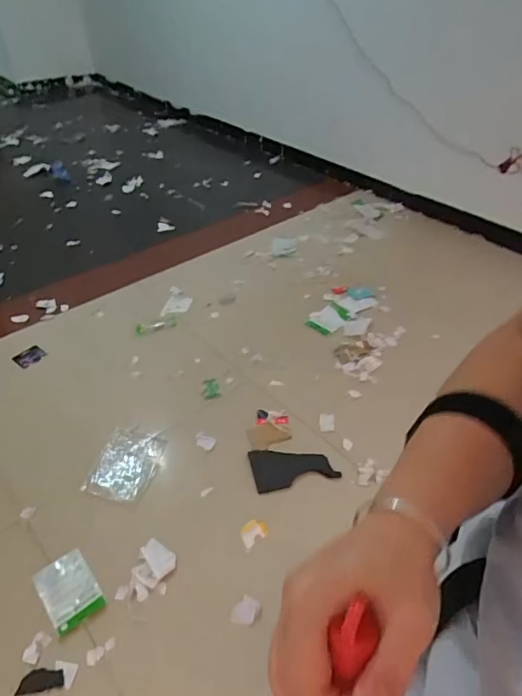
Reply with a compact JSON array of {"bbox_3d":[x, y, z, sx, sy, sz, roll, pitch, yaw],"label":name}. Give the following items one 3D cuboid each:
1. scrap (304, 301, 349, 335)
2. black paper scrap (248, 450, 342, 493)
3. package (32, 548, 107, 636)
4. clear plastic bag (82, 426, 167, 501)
[{"bbox_3d":[0.260,-0.118,1.801,0.106,0.023,0.171,32,52,31],"label":"scrap"},{"bbox_3d":[0.091,0.333,1.357,0.228,0.006,0.135,-8,43,-8],"label":"black paper scrap"},{"bbox_3d":[-0.444,0.559,1.100,0.112,0.021,0.162,-30,50,-28],"label":"package"},{"bbox_3d":[-0.379,0.324,1.355,0.170,0.033,0.220,5,43,7],"label":"clear plastic bag"}]

